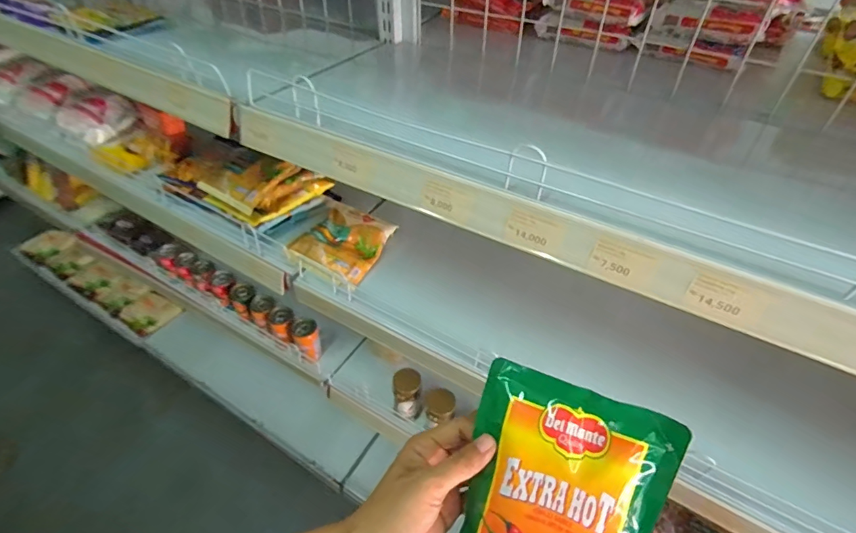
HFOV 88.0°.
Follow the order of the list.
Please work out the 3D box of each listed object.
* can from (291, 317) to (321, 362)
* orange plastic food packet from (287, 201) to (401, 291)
[{"bbox_3d":[-0.253,0.155,0.933,0.056,0.082,0.063,-18,49,-17],"label":"can"},{"bbox_3d":[-0.139,-0.034,0.727,0.128,0.041,0.156,20,50,18],"label":"orange plastic food packet"}]

